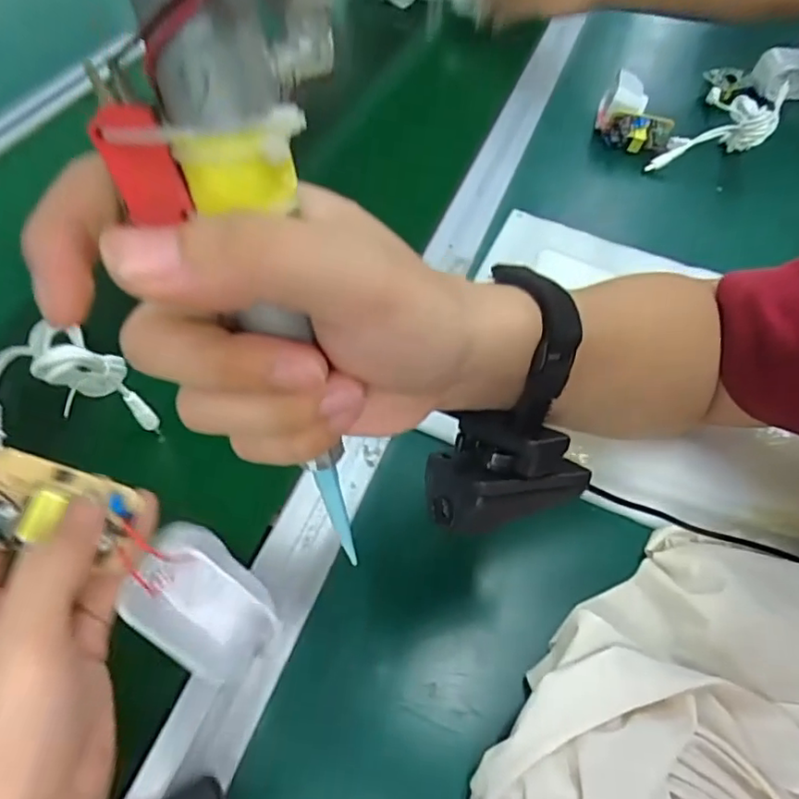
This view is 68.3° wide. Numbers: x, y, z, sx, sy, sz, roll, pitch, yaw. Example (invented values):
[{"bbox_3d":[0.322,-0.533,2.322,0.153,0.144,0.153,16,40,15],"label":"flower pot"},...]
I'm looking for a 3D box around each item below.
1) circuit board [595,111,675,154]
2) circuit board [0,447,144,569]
[{"bbox_3d":[0.233,-0.270,0.588,0.070,0.033,0.021,17,57,8],"label":"circuit board"},{"bbox_3d":[-0.138,0.043,0.237,0.059,0.016,0.036,23,55,-21],"label":"circuit board"}]

